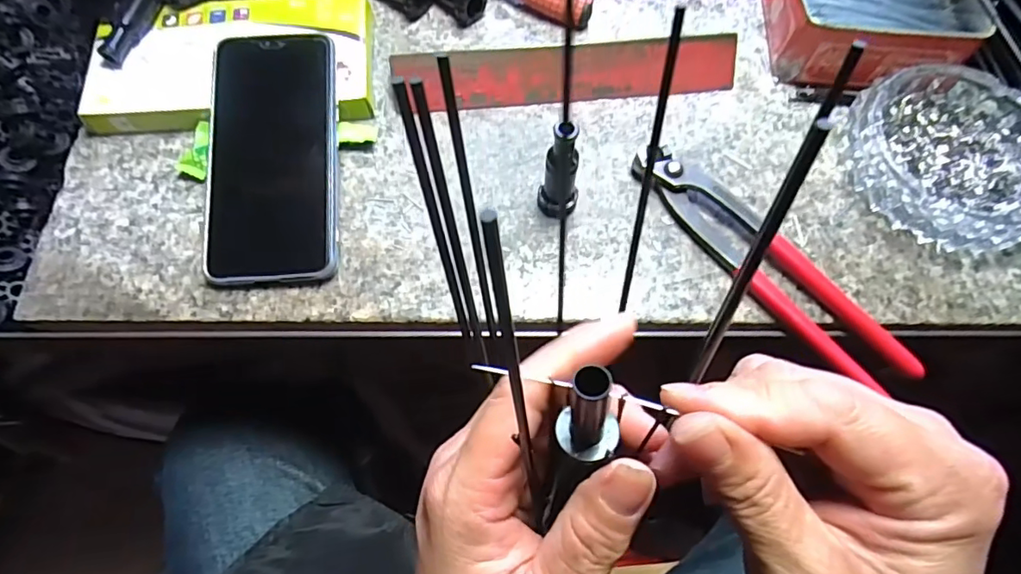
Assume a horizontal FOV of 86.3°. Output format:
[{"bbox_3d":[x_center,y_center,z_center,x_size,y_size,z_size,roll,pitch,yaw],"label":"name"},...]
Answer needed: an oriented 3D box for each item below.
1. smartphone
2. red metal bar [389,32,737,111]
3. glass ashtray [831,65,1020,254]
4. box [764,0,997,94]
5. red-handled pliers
[{"bbox_3d":[-0.143,-0.081,0.329,0.075,0.009,0.157,-3,80,2],"label":"smartphone"},{"bbox_3d":[0.040,-0.143,0.365,0.225,0.028,0.036,-8,69,-5],"label":"red metal bar"},{"bbox_3d":[0.270,-0.079,0.335,0.114,0.030,0.115,1,69,-1],"label":"glass ashtray"},{"bbox_3d":[0.243,-0.190,0.371,0.128,0.042,0.108,7,69,1],"label":"box"},{"bbox_3d":[0.150,-0.013,0.321,0.051,0.015,0.188,-42,75,-16],"label":"red-handled pliers"}]

